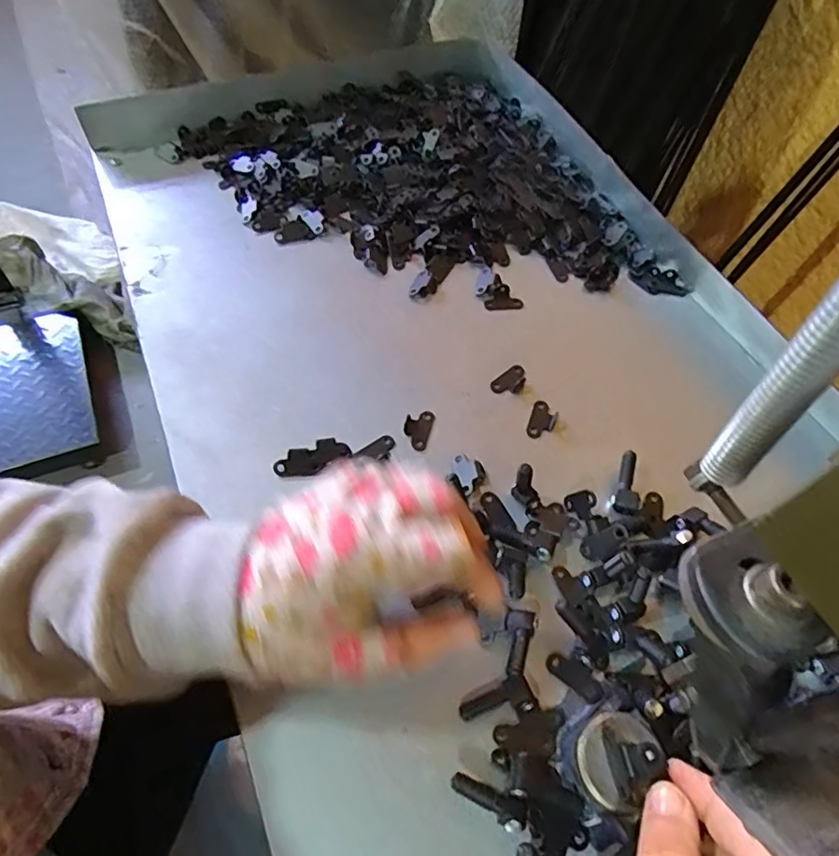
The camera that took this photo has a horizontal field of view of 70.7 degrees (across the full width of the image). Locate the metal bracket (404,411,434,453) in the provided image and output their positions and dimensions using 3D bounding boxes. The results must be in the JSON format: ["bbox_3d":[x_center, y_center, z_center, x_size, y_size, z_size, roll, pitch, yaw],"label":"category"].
[{"bbox_3d":[-0.001,0.000,0.375,0.017,0.004,0.031,14,58,5],"label":"metal bracket"}]

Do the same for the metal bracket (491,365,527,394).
[{"bbox_3d":[0.063,-0.031,0.401,0.018,0.004,0.029,39,64,19],"label":"metal bracket"}]

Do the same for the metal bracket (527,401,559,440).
[{"bbox_3d":[0.080,-0.005,0.383,0.017,0.004,0.028,17,58,7],"label":"metal bracket"}]

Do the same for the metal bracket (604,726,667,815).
[{"bbox_3d":[0.092,0.142,0.248,0.014,0.028,0.030,-7,59,-1],"label":"metal bracket"}]

